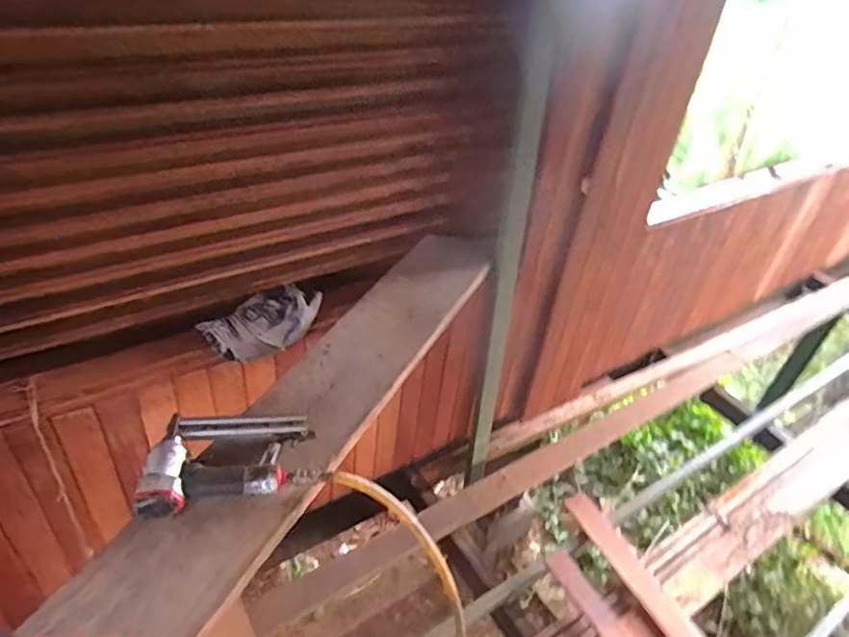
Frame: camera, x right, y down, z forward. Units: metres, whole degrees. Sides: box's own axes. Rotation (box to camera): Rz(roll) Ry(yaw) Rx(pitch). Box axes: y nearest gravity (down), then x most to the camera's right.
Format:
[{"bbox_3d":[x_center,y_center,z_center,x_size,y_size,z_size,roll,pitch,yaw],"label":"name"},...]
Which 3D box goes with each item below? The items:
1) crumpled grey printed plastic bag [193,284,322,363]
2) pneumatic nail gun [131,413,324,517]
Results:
[{"bbox_3d":[-0.318,0.009,1.172,0.164,0.065,0.238,25,41,21],"label":"crumpled grey printed plastic bag"},{"bbox_3d":[-0.288,0.204,0.871,0.252,0.047,0.151,-7,40,-17],"label":"pneumatic nail gun"}]

